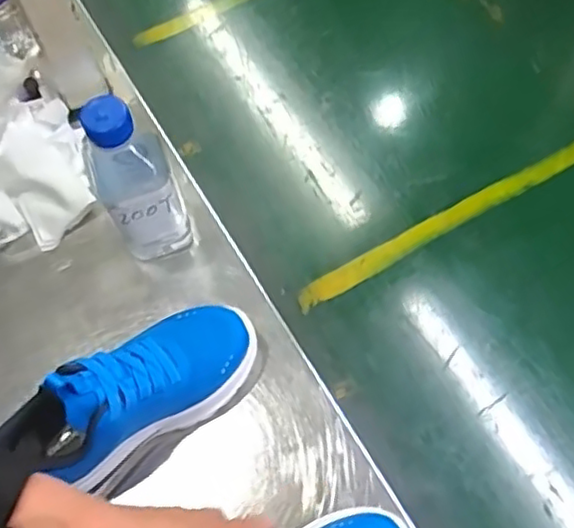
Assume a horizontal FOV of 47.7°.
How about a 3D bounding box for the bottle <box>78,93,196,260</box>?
[{"bbox_3d":[-0.116,-0.059,0.508,0.062,0.179,0.060,-17,64,-6],"label":"bottle"}]

